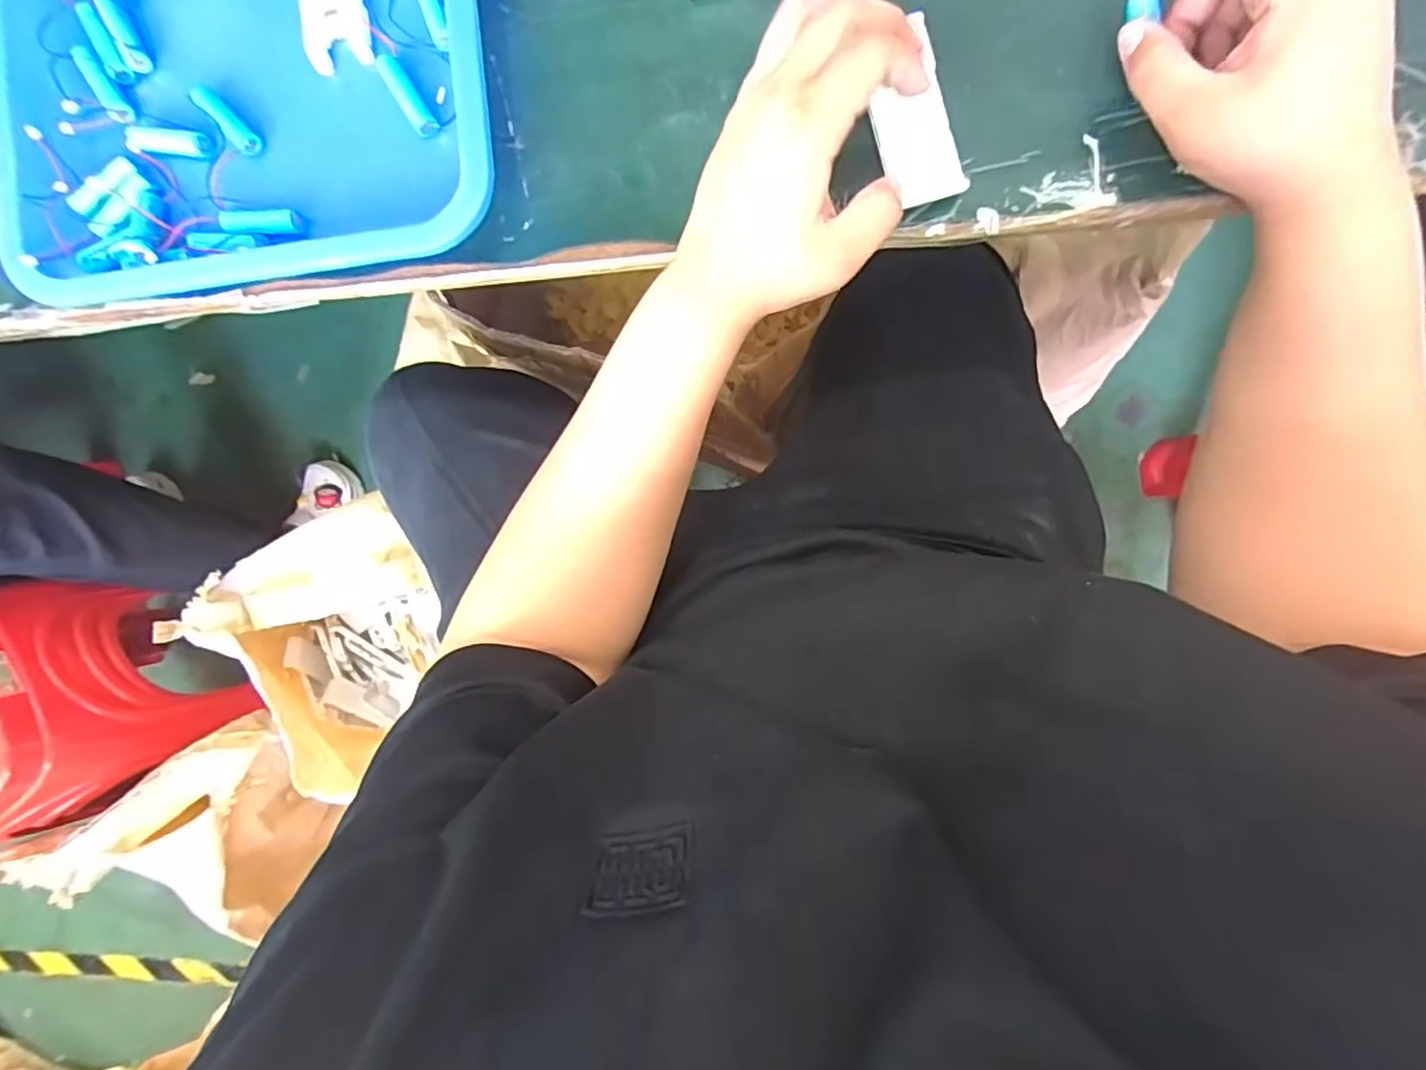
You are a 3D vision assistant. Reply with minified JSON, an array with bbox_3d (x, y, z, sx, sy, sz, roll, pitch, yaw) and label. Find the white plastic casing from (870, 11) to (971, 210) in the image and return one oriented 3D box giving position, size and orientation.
[{"bbox_3d":[0.111,-0.233,0.342,0.040,0.008,0.096,-16,90,7],"label":"white plastic casing"}]

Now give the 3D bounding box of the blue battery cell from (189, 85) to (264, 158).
[{"bbox_3d":[-0.312,-0.266,0.392,0.014,0.014,0.057,-43,84,5],"label":"blue battery cell"}]

